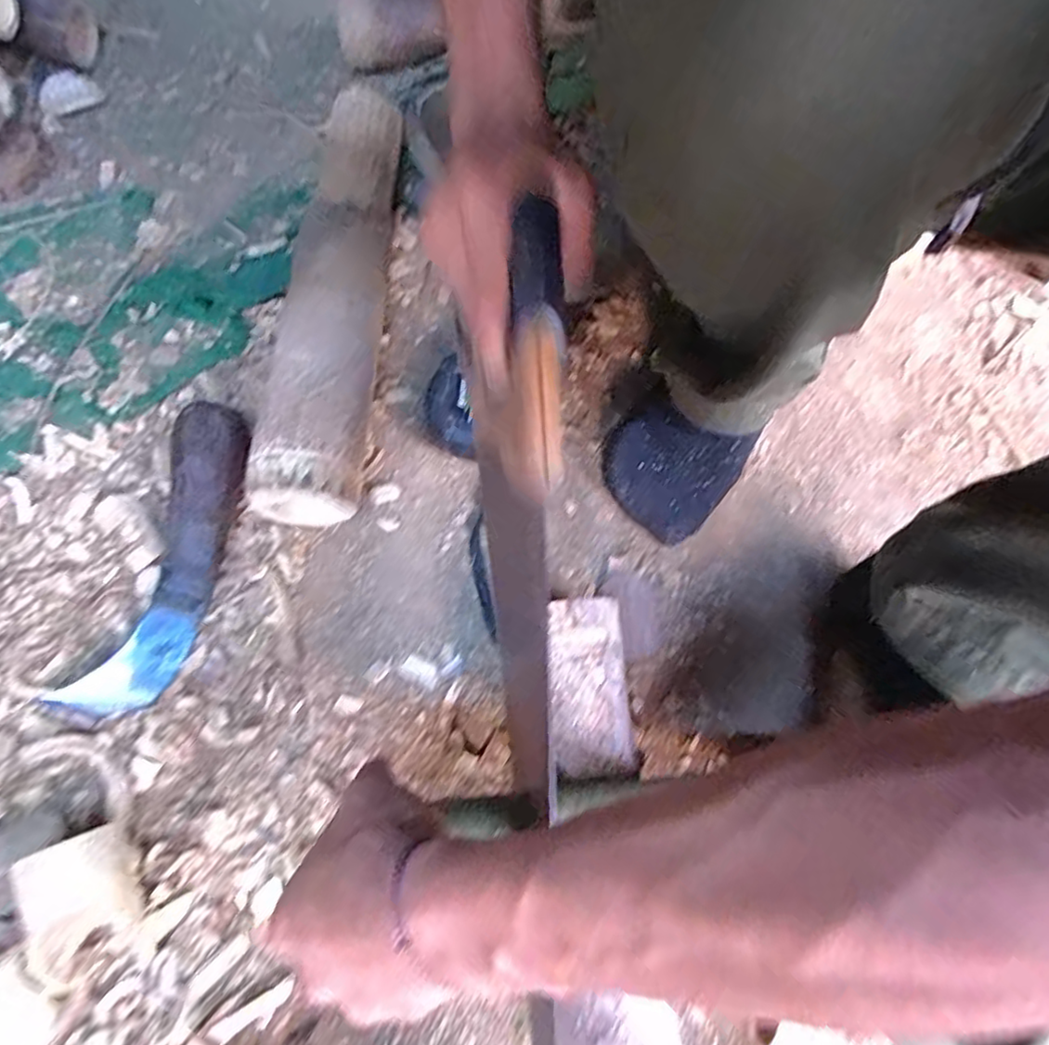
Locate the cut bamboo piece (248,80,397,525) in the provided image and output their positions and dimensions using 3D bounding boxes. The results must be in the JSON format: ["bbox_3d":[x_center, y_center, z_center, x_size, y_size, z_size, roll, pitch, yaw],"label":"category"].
[{"bbox_3d":[-0.142,-0.171,0.501,0.067,0.076,0.355,3,68,-1],"label":"cut bamboo piece"}]

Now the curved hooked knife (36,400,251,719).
[{"bbox_3d":[-0.244,0.024,0.448,0.066,0.037,0.223,15,81,4],"label":"curved hooked knife"}]

